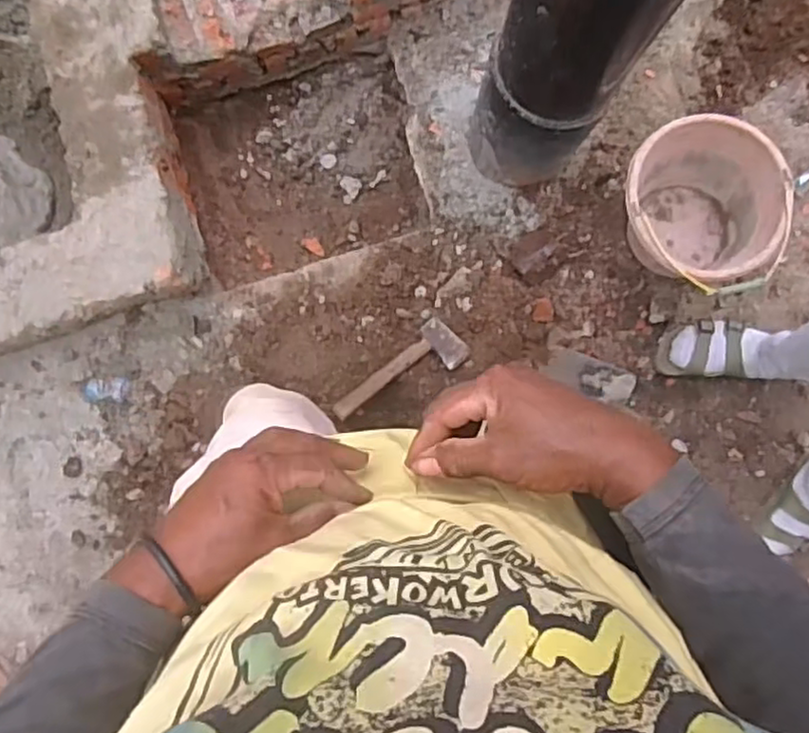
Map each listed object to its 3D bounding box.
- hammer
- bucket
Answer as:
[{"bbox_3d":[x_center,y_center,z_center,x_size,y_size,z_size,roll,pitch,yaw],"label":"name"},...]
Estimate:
[{"bbox_3d":[-0.013,0.011,1.278,0.281,0.036,0.096,-32,93,-17],"label":"hammer"},{"bbox_3d":[0.519,-0.279,1.226,0.257,0.210,0.304,-16,89,0],"label":"bucket"}]

